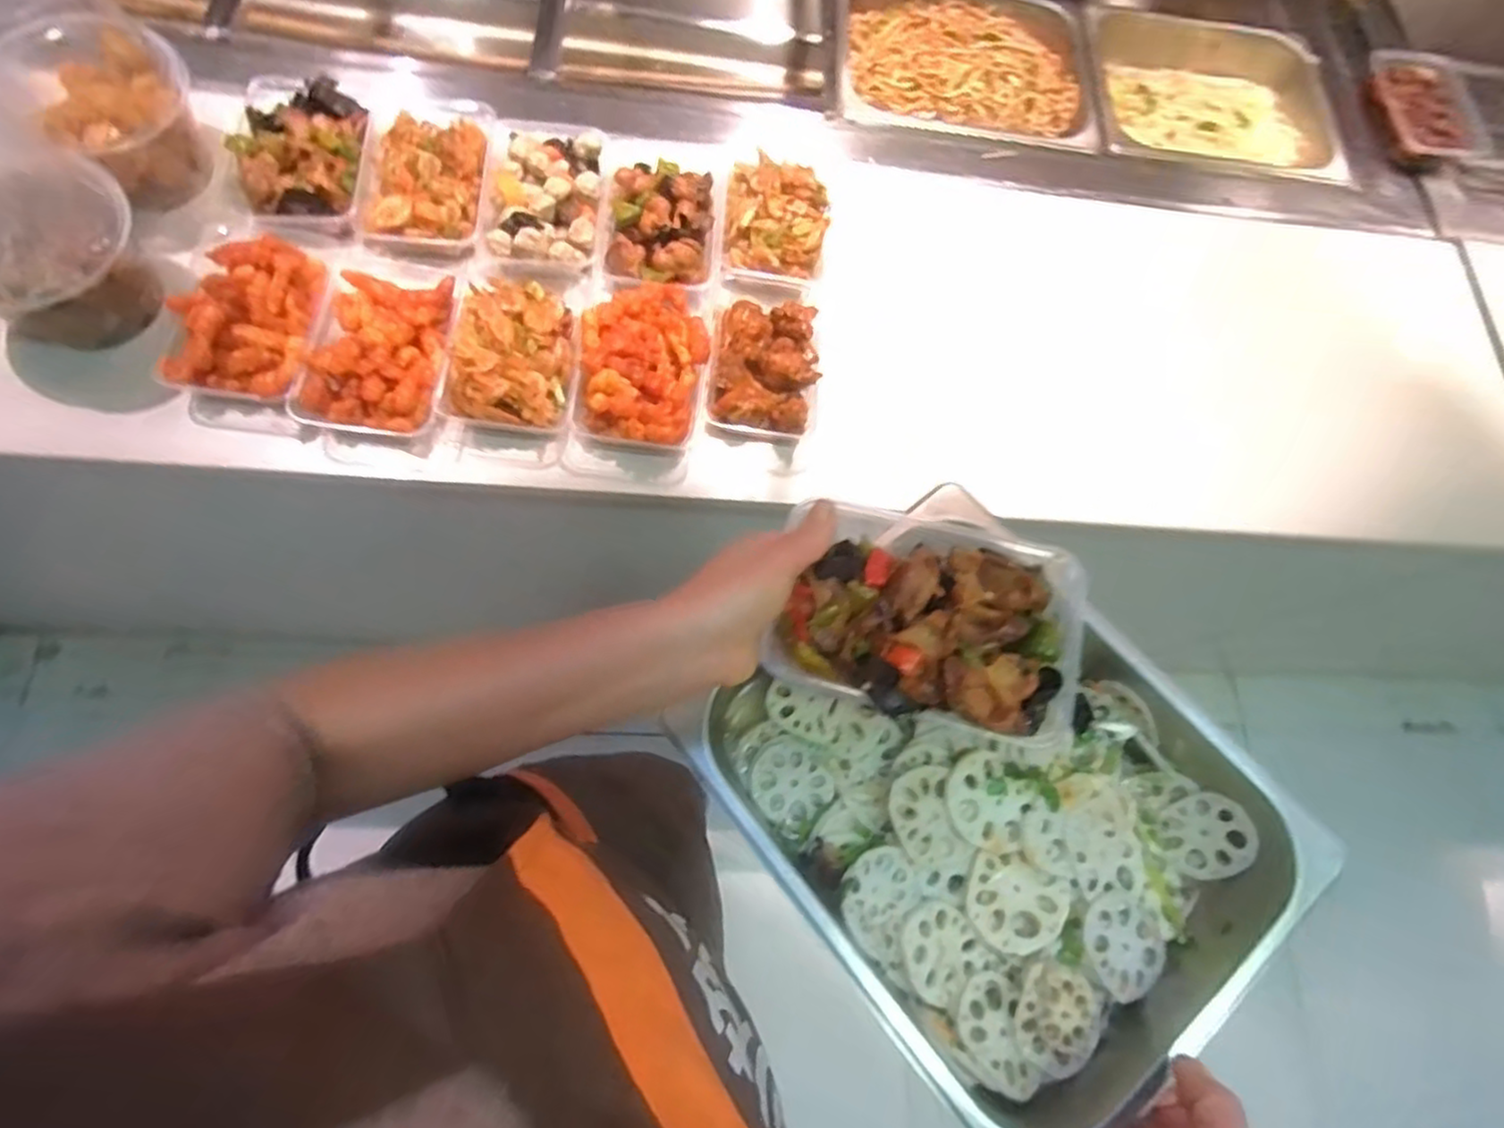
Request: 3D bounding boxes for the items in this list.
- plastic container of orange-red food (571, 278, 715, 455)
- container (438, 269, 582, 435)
[{"bbox_3d":[-0.096,-0.182,0.620,0.113,0.051,0.165,2,75,-2],"label":"plastic container of orange-red food"},{"bbox_3d":[-0.204,-0.194,0.620,0.112,0.048,0.169,3,75,-1],"label":"container"}]

